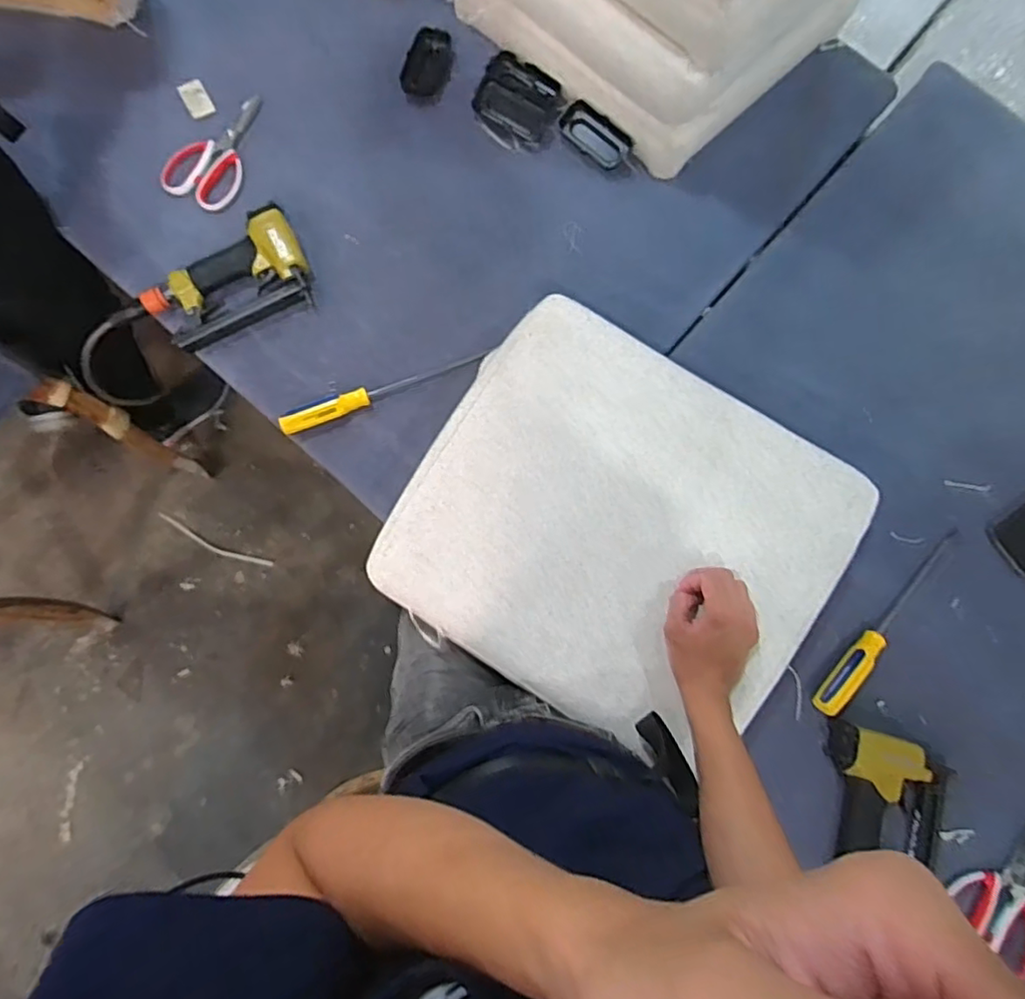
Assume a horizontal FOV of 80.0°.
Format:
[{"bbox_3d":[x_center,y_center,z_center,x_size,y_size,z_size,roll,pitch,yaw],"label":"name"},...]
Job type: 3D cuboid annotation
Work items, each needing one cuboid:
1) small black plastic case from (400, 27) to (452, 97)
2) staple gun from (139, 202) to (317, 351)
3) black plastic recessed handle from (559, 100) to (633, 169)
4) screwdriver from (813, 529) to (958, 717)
[{"bbox_3d":[-0.131,-0.660,0.925,0.064,0.024,0.107,13,79,1],"label":"small black plastic case"},{"bbox_3d":[-0.376,-0.288,0.825,0.212,0.048,0.137,-32,81,-7],"label":"staple gun"},{"bbox_3d":[0.117,-0.525,0.884,0.109,0.029,0.049,39,80,6],"label":"black plastic recessed handle"},{"bbox_3d":[0.462,0.143,0.746,0.029,0.040,0.291,42,81,7],"label":"screwdriver"}]

